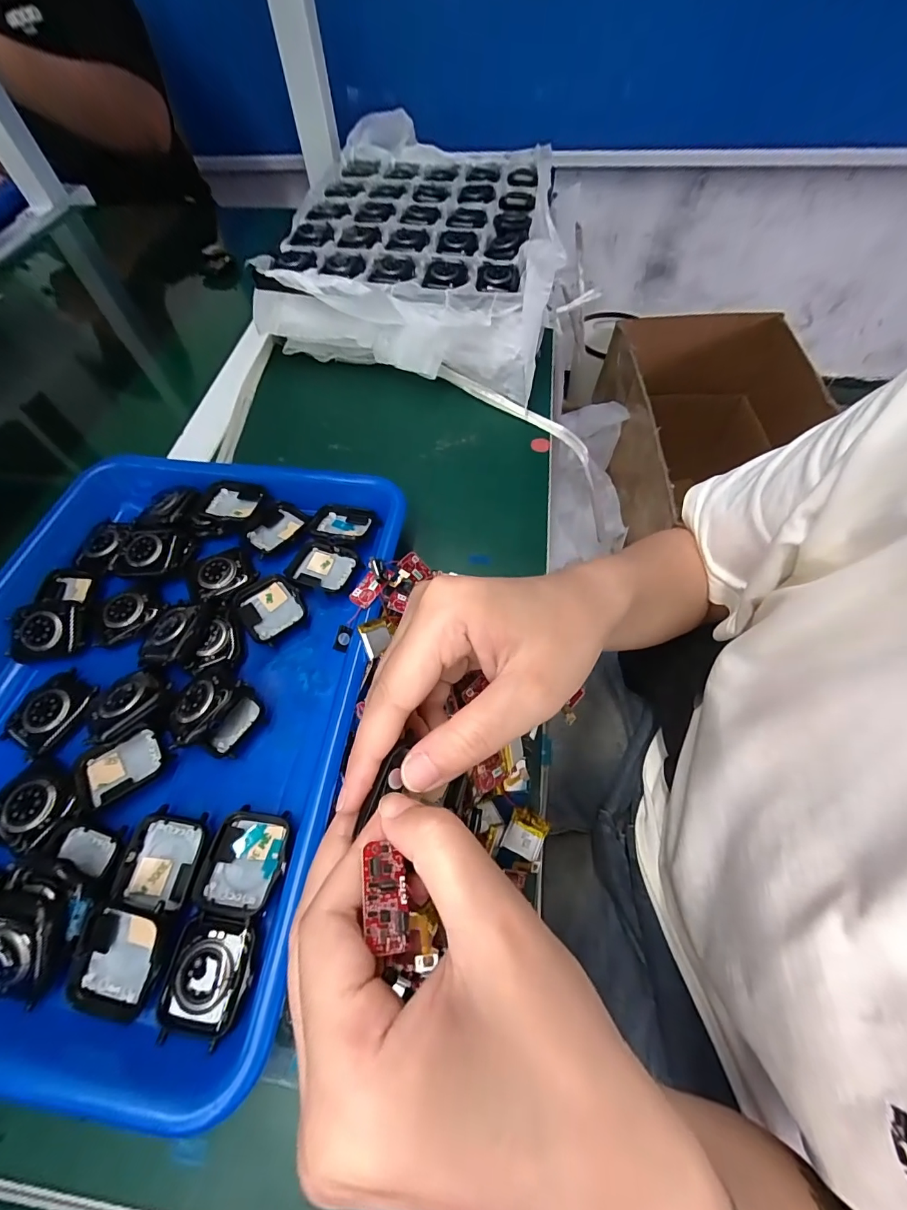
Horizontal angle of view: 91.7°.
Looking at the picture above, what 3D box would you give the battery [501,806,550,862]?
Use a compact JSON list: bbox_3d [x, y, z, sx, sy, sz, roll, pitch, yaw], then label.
[{"bbox_3d":[0.037,0.115,0.222,0.019,0.004,0.022,22,64,14],"label":"battery"}]

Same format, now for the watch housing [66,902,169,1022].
[{"bbox_3d":[-0.146,0.156,0.193,0.038,0.013,0.037,13,62,9],"label":"watch housing"}]

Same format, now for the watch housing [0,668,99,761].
[{"bbox_3d":[-0.230,0.060,0.249,0.029,0.006,0.044,19,63,13],"label":"watch housing"}]

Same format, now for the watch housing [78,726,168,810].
[{"bbox_3d":[-0.176,0.086,0.237,0.042,0.010,0.034,-33,65,-15],"label":"watch housing"}]

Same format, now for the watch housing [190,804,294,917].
[{"bbox_3d":[-0.099,0.122,0.213,0.036,0.015,0.042,5,61,5],"label":"watch housing"}]

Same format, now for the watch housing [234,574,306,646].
[{"bbox_3d":[-0.118,0.001,0.283,0.038,0.006,0.044,-36,66,-17],"label":"watch housing"}]

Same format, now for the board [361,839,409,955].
[{"bbox_3d":[-0.019,0.085,0.131,0.014,0.004,0.028,16,41,-29],"label":"board"}]

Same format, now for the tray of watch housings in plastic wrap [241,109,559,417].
[{"bbox_3d":[-0.026,-0.382,0.471,0.295,0.080,0.328,14,62,10],"label":"tray of watch housings in plastic wrap"}]

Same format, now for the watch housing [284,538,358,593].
[{"bbox_3d":[-0.091,-0.026,0.300,0.045,0.010,0.035,17,63,11],"label":"watch housing"}]

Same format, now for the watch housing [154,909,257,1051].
[{"bbox_3d":[-0.105,0.159,0.188,0.033,0.007,0.043,11,62,8],"label":"watch housing"}]

